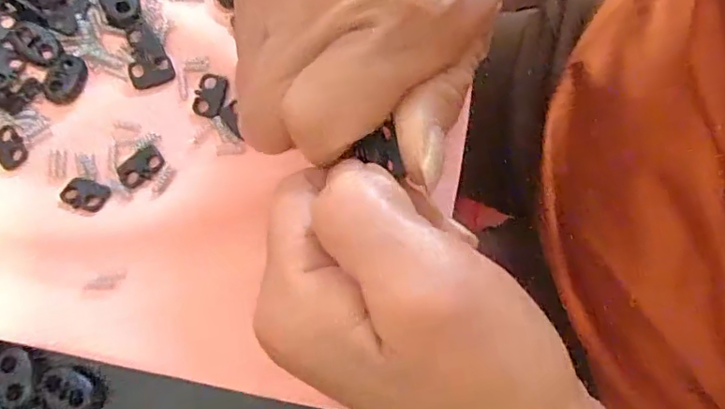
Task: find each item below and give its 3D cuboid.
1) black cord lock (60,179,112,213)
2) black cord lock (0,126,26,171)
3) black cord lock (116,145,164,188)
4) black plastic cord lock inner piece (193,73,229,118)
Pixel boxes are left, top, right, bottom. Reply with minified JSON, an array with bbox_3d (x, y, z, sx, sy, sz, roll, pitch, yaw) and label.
[{"bbox_3d":[-0.109,-0.004,0.215,0.018,0.004,0.012,17,75,7],"label":"black cord lock"},{"bbox_3d":[-0.145,-0.024,0.224,0.011,0.004,0.019,-34,75,-7],"label":"black cord lock"},{"bbox_3d":[-0.089,-0.016,0.219,0.019,0.004,0.013,-43,77,-9],"label":"black cord lock"},{"bbox_3d":[-0.063,-0.045,0.226,0.013,0.004,0.019,13,75,6],"label":"black plastic cord lock inner piece"}]

